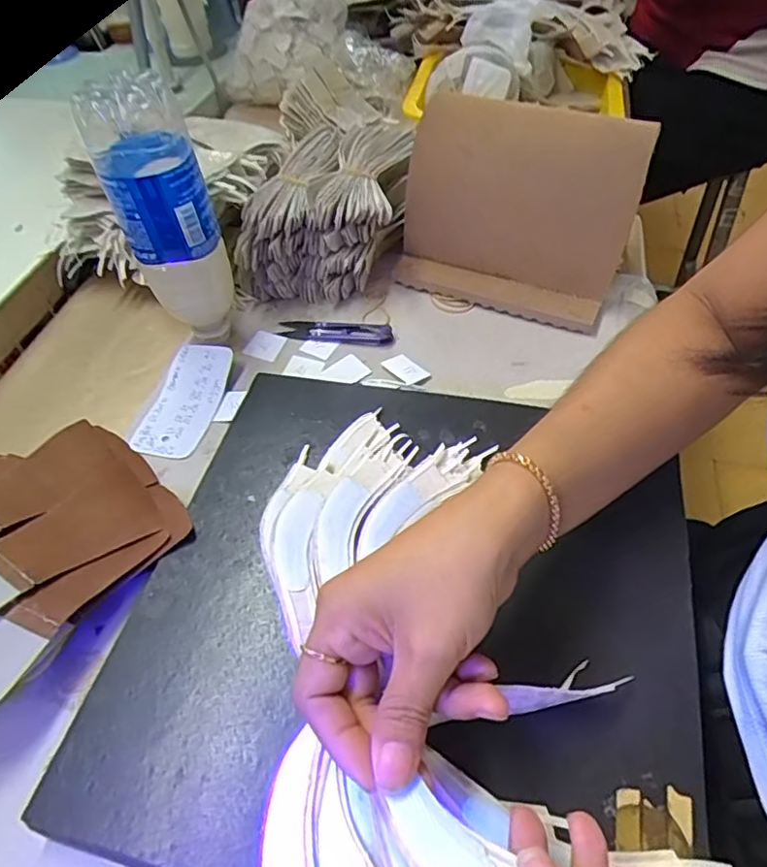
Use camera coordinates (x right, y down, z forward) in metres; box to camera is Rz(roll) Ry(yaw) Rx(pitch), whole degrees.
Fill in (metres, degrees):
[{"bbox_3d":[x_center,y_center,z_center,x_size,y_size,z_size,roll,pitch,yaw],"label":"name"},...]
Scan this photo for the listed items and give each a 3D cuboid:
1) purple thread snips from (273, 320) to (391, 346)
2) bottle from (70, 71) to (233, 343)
[{"bbox_3d":[-0.041,-0.089,0.505,0.099,0.008,0.024,6,52,8],"label":"purple thread snips"},{"bbox_3d":[-0.154,-0.149,0.431,0.064,0.204,0.060,-17,52,-9],"label":"bottle"}]

